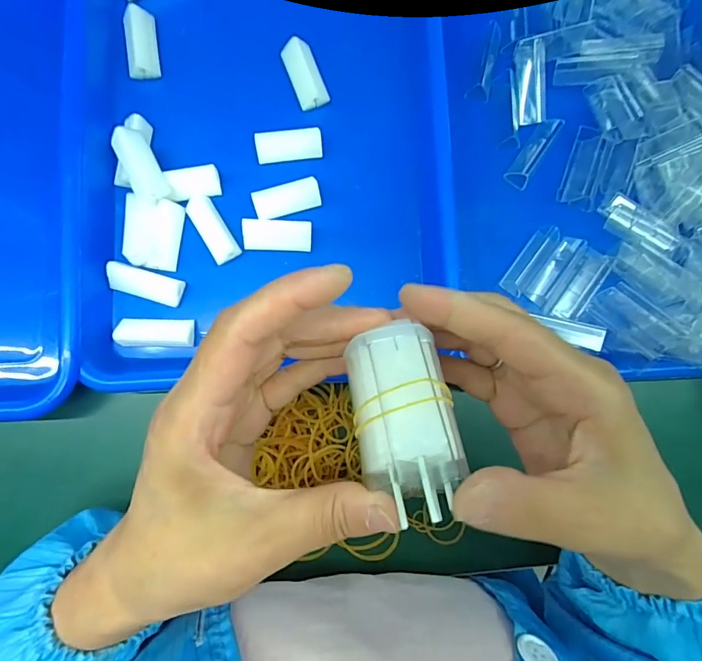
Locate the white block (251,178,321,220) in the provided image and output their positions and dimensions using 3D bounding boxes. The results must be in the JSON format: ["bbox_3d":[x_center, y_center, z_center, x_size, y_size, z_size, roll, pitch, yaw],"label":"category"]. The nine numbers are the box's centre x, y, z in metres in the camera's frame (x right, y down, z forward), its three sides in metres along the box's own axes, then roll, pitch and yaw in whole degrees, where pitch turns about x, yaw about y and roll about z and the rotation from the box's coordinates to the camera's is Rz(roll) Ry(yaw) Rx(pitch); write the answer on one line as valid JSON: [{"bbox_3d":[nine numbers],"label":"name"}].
[{"bbox_3d":[-0.044,-0.091,0.295,0.045,0.010,0.019,-20,85,-8],"label":"white block"}]

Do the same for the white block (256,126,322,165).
[{"bbox_3d":[-0.043,-0.130,0.299,0.045,0.013,0.017,-11,84,-7],"label":"white block"}]

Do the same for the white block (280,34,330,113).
[{"bbox_3d":[-0.032,-0.185,0.305,0.022,0.012,0.045,-22,86,-8],"label":"white block"}]

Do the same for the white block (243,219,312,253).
[{"bbox_3d":[-0.050,-0.065,0.291,0.045,0.011,0.020,-1,83,-6],"label":"white block"}]

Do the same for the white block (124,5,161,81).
[{"bbox_3d":[-0.147,-0.202,0.299,0.019,0.016,0.046,-6,83,-7],"label":"white block"}]

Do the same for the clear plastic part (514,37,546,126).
[{"bbox_3d":[0.136,-0.189,0.325,0.022,0.011,0.058,-9,103,-7],"label":"clear plastic part"}]

